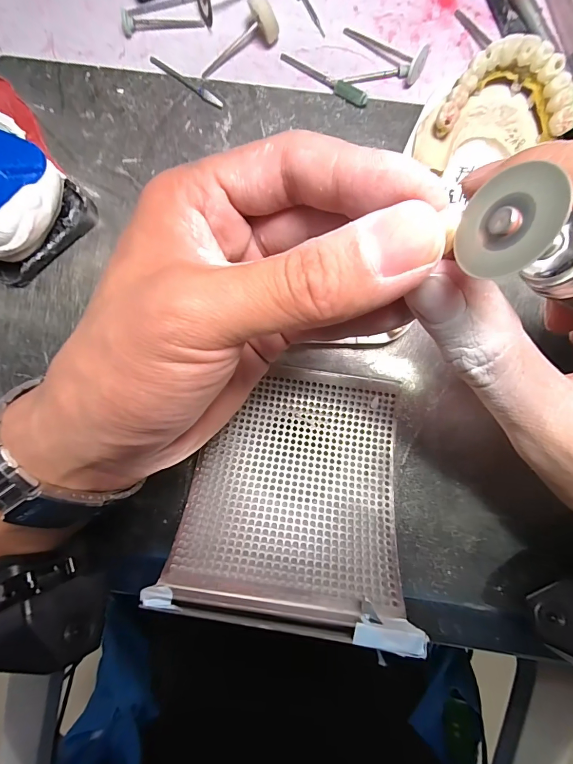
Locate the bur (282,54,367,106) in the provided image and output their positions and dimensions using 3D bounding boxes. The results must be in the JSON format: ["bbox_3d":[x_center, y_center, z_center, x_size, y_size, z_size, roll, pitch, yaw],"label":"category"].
[{"bbox_3d":[0.020,-0.164,0.192,0.052,0.006,0.006,34,92,1],"label":"bur"}]

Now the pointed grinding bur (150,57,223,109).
[{"bbox_3d":[-0.055,-0.165,0.196,0.047,0.004,0.005,36,92,1],"label":"pointed grinding bur"}]

